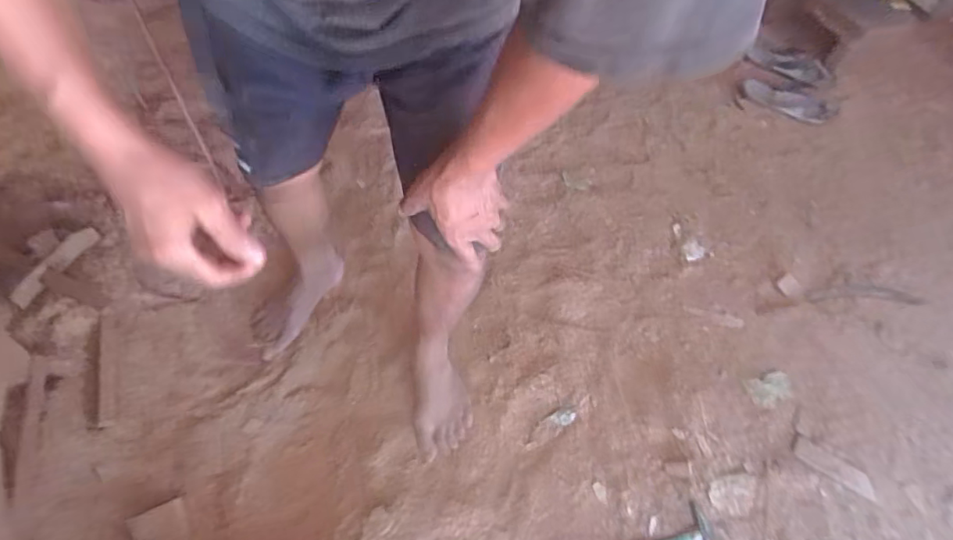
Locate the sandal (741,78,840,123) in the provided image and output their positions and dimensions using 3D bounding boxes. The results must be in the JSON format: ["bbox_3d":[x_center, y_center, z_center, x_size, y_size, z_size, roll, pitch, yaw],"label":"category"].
[{"bbox_3d":[0.838,-0.458,1.473,0.111,0.042,0.242,-27,45,-18],"label":"sandal"}]

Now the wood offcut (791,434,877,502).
[{"bbox_3d":[0.621,0.341,0.955,0.142,0.006,0.046,30,59,17],"label":"wood offcut"}]

